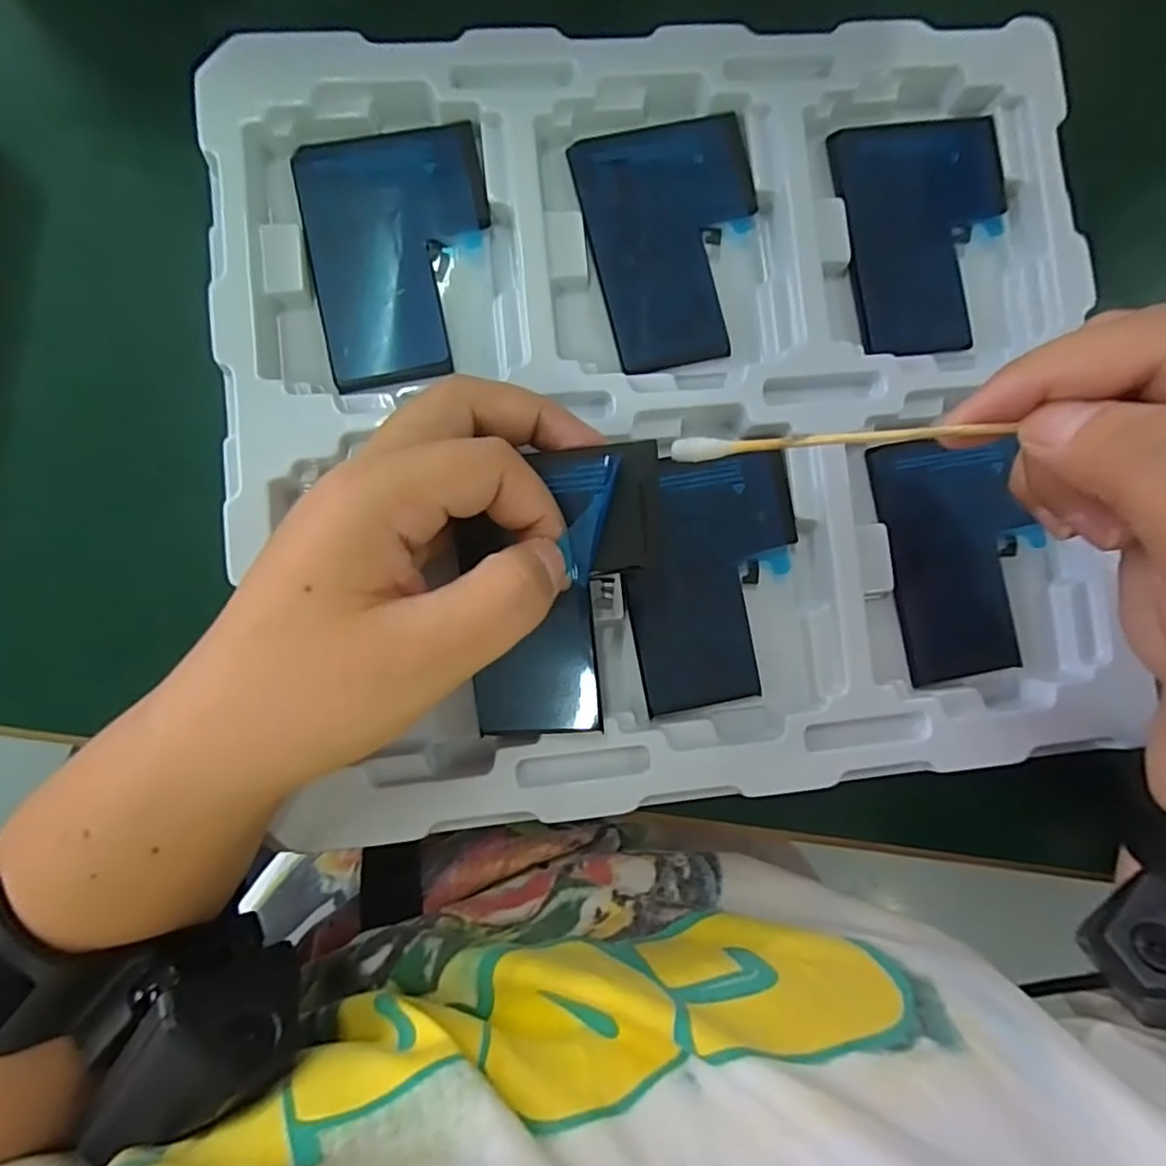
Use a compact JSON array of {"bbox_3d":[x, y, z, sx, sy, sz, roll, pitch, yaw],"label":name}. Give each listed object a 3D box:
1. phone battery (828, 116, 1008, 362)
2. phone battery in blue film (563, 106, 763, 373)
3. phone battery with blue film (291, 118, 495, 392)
[{"bbox_3d":[0.133,-0.133,0.231,0.065,0.004,0.091,-7,85,-4],"label":"phone battery"},{"bbox_3d":[0.034,-0.127,0.225,0.064,0.004,0.092,-10,85,-4],"label":"phone battery in blue film"},{"bbox_3d":[-0.065,-0.119,0.217,0.064,0.005,0.094,-10,85,-4],"label":"phone battery with blue film"}]

